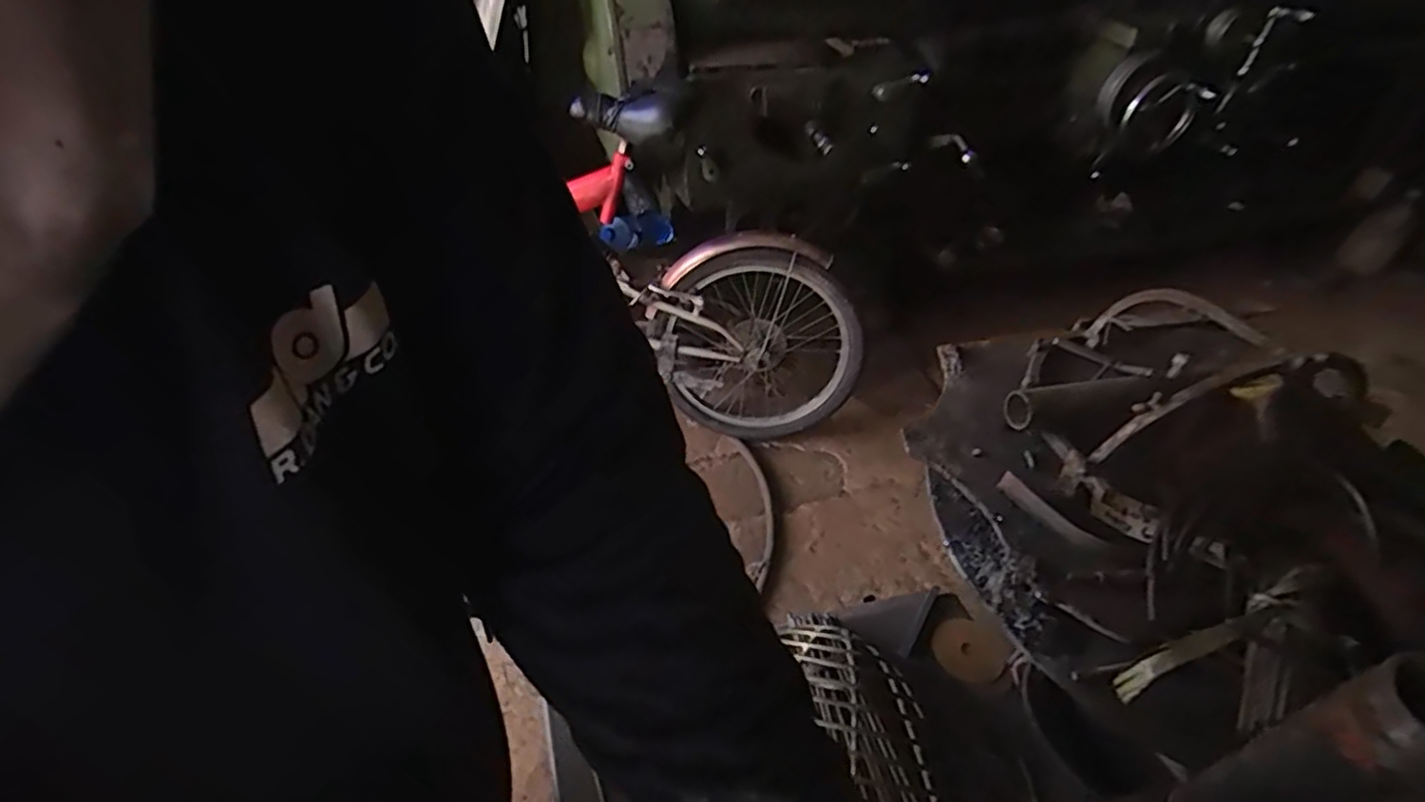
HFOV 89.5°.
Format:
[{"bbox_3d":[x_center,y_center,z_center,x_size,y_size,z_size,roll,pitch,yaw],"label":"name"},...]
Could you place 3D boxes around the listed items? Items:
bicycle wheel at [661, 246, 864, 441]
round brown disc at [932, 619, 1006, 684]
[{"bbox_3d":[0.124,-0.102,1.649,0.415,0.487,0.103,7,42,4],"label":"bicycle wheel"},{"bbox_3d":[0.292,0.285,0.821,0.077,0.013,0.078,2,42,-1],"label":"round brown disc"}]

